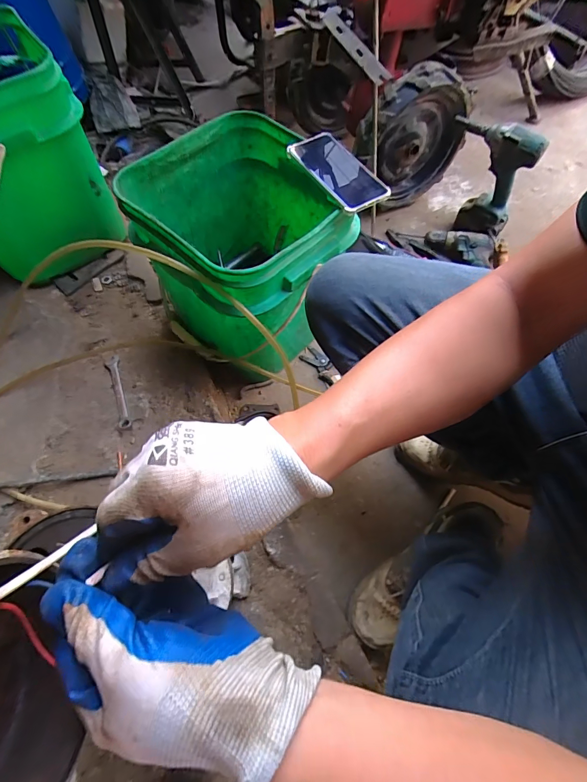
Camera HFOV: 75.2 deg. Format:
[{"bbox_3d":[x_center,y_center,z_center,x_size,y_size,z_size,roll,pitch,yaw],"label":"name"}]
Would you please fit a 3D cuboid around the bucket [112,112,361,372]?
[{"bbox_3d":[-0.083,-0.248,0.700,0.304,0.291,0.320,-40,69,-15],"label":"bucket"}]

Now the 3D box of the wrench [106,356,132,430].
[{"bbox_3d":[-0.333,-0.001,0.723,0.024,0.009,0.162,-20,65,-7],"label":"wrench"}]

